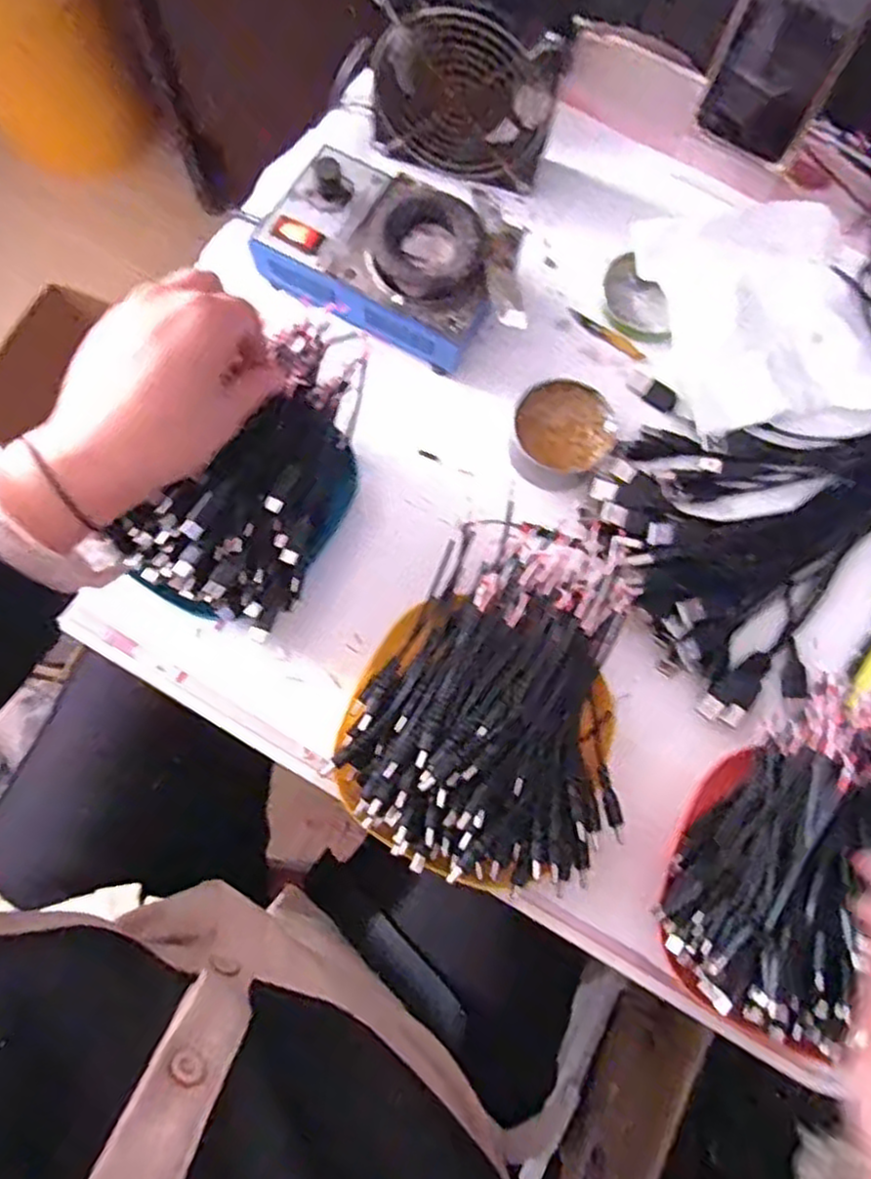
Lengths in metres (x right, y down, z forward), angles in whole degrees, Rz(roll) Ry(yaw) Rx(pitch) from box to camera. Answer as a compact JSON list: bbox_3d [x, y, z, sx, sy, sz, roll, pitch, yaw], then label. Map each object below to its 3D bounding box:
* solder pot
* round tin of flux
[{"bbox_3d":[-0.034,-0.214,0.470,0.146,0.053,0.101,29,77,6],"label":"solder pot"},{"bbox_3d":[0.078,-0.098,0.456,0.062,0.023,0.066,38,78,8],"label":"round tin of flux"}]

